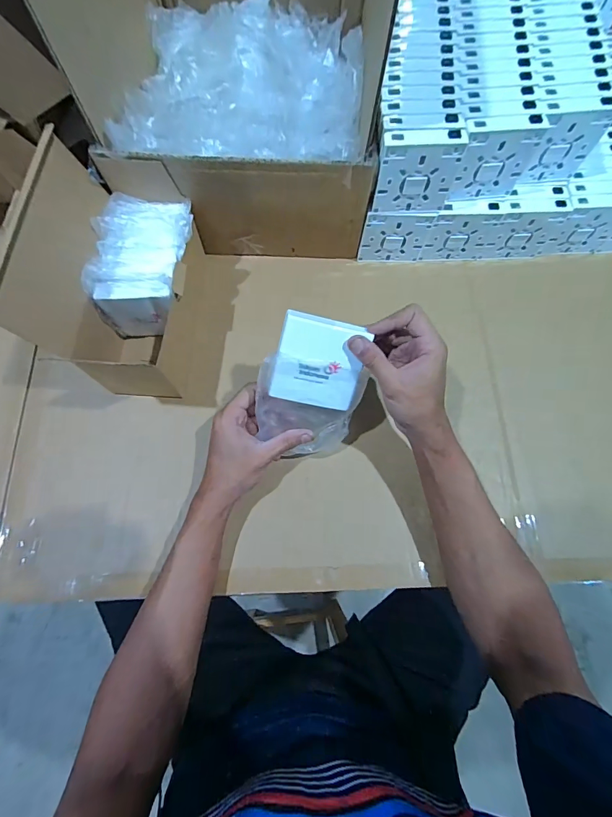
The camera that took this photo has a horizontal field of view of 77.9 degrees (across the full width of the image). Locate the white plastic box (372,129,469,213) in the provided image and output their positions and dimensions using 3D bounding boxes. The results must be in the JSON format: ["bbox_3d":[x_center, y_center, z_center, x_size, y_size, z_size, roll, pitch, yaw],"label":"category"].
[{"bbox_3d":[0.124,-0.263,0.425,0.087,0.084,0.019,-2,70,1],"label":"white plastic box"}]

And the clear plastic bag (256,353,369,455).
[{"bbox_3d":[0.001,-0.001,0.398,0.106,0.108,0.016,9,37,-10],"label":"clear plastic bag"}]

